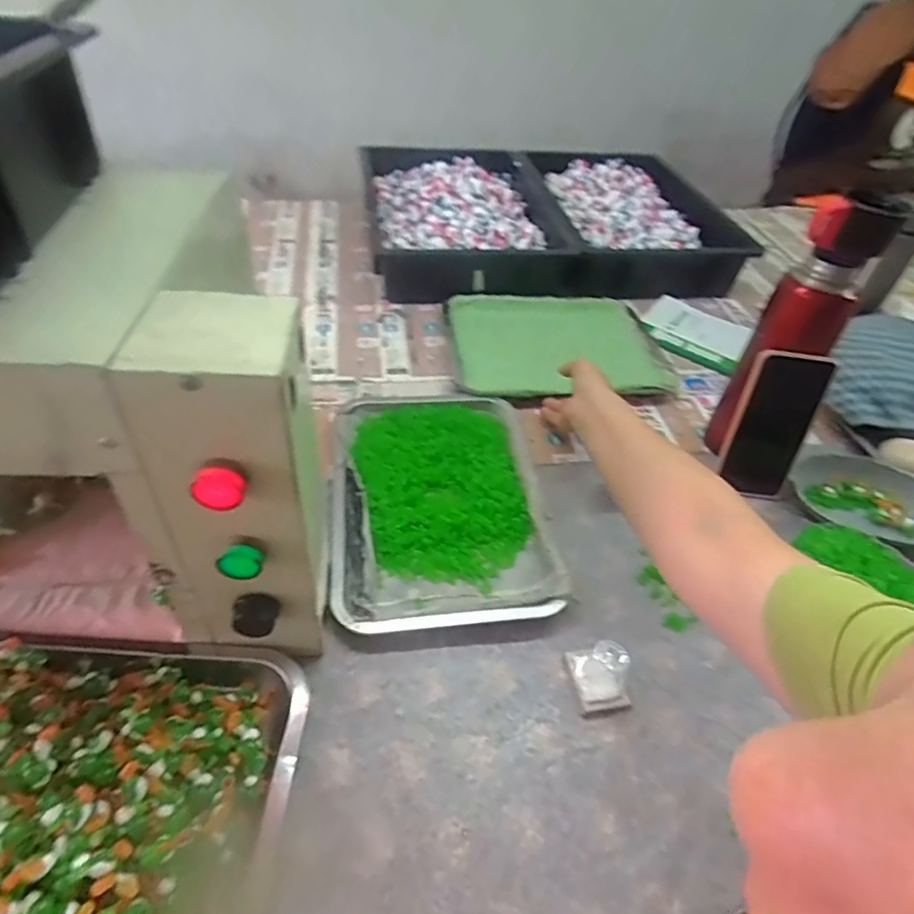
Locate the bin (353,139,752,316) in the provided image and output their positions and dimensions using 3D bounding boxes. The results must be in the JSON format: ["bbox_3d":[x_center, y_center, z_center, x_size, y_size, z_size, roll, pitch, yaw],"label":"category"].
[{"bbox_3d":[0.138,-0.408,0.989,0.560,0.127,0.414,-4,46,-12],"label":"bin"}]

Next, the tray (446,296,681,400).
[{"bbox_3d":[0.136,-0.158,0.796,0.287,0.030,0.226,1,45,-7],"label":"tray"}]

